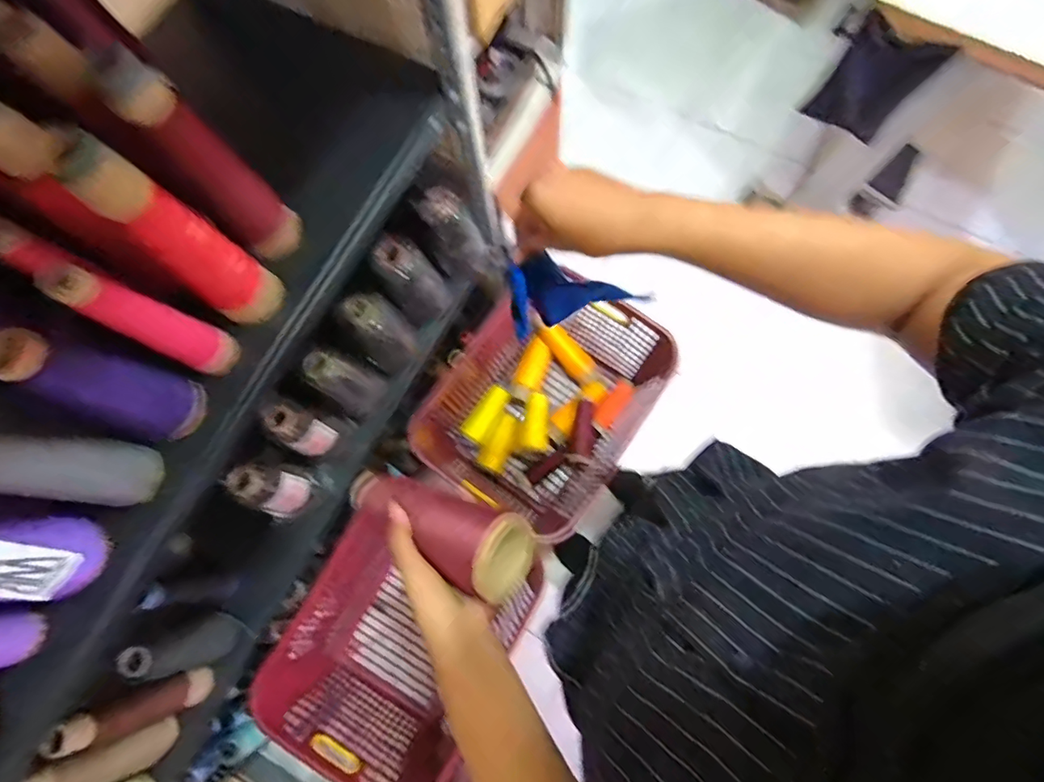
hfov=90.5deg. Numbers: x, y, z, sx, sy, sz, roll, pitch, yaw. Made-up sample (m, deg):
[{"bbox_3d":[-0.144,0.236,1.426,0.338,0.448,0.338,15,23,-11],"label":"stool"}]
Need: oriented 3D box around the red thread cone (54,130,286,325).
[{"bbox_3d":[-0.298,-0.131,0.463,0.058,0.219,0.064,38,80,10],"label":"red thread cone"}]

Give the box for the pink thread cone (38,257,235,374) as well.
[{"bbox_3d":[-0.333,-0.062,0.475,0.040,0.189,0.043,28,79,8],"label":"pink thread cone"}]

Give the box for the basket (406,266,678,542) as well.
[{"bbox_3d":[0.057,0.040,1.314,0.473,0.283,0.551,32,79,9],"label":"basket"}]

